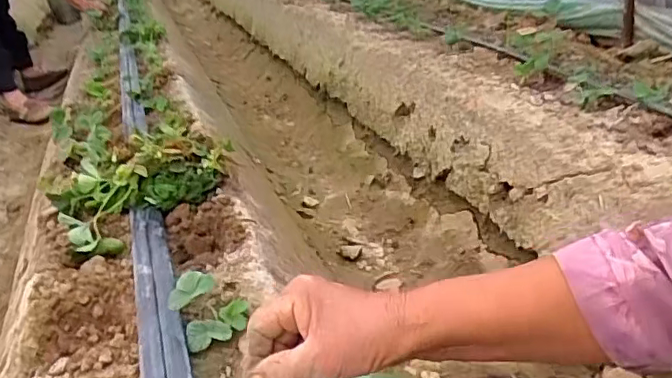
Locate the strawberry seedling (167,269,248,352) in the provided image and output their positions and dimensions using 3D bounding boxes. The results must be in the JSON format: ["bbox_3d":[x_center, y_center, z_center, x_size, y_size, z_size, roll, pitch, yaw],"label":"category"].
[{"bbox_3d":[-0.137,0.126,0.605,0.077,0.056,0.072,-13,28,-12],"label":"strawberry seedling"}]

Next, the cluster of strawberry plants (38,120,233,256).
[{"bbox_3d":[-0.297,-0.017,0.861,0.257,0.090,0.182,-26,33,-33],"label":"cluster of strawberry plants"}]

